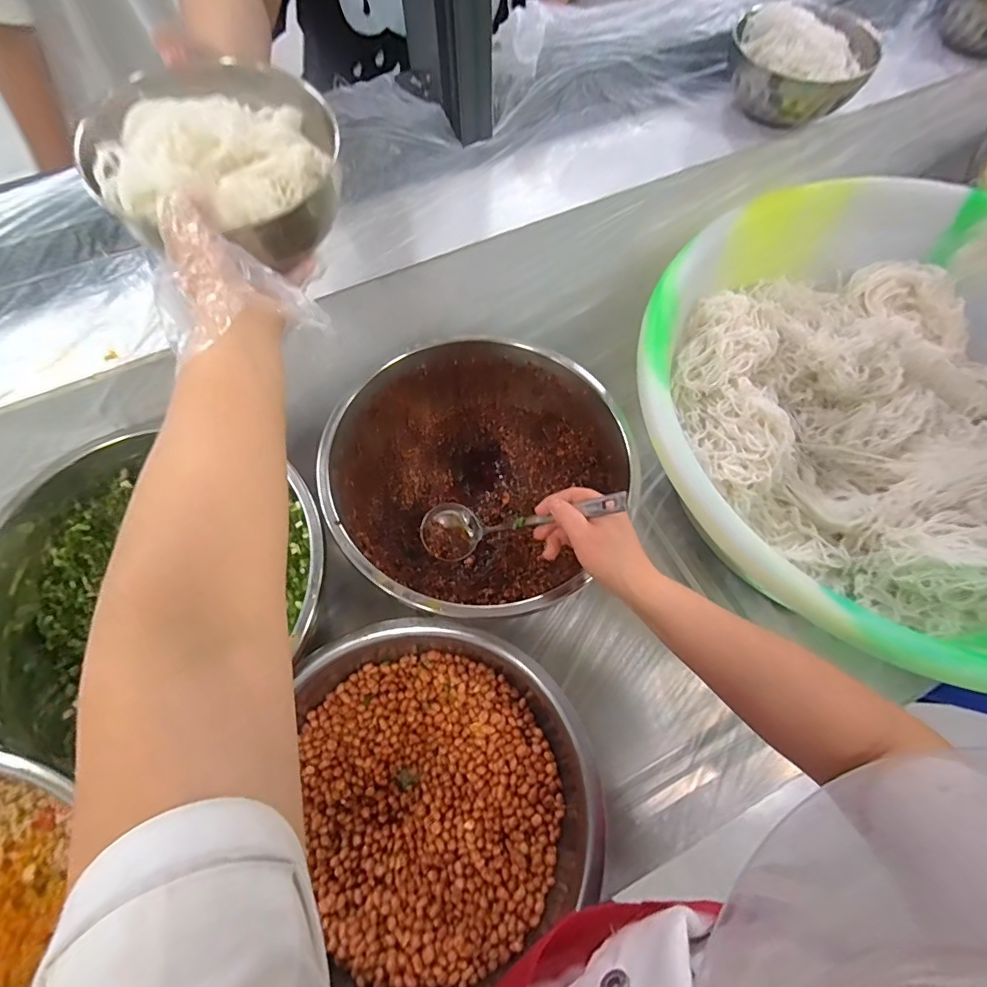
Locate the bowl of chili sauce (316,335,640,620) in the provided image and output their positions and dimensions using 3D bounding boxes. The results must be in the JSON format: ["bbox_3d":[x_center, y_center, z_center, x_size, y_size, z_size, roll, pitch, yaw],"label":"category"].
[{"bbox_3d":[-0.017,-0.018,0.608,0.309,0.137,0.331,0,66,1],"label":"bowl of chili sauce"}]

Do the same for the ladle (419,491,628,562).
[{"bbox_3d":[0.023,0.025,0.488,0.234,0.053,0.060,-15,56,44],"label":"ladle"}]

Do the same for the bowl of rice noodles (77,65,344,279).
[{"bbox_3d":[-0.208,-0.249,0.377,0.176,0.080,0.166,2,74,-19],"label":"bowl of rice noodles"}]

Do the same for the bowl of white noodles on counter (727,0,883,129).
[{"bbox_3d":[0.366,-0.522,0.600,0.156,0.080,0.156,0,66,1],"label":"bowl of white noodles on counter"}]

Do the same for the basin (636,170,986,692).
[{"bbox_3d":[0.489,-0.108,0.604,0.624,0.196,0.606,0,66,1],"label":"basin"}]

